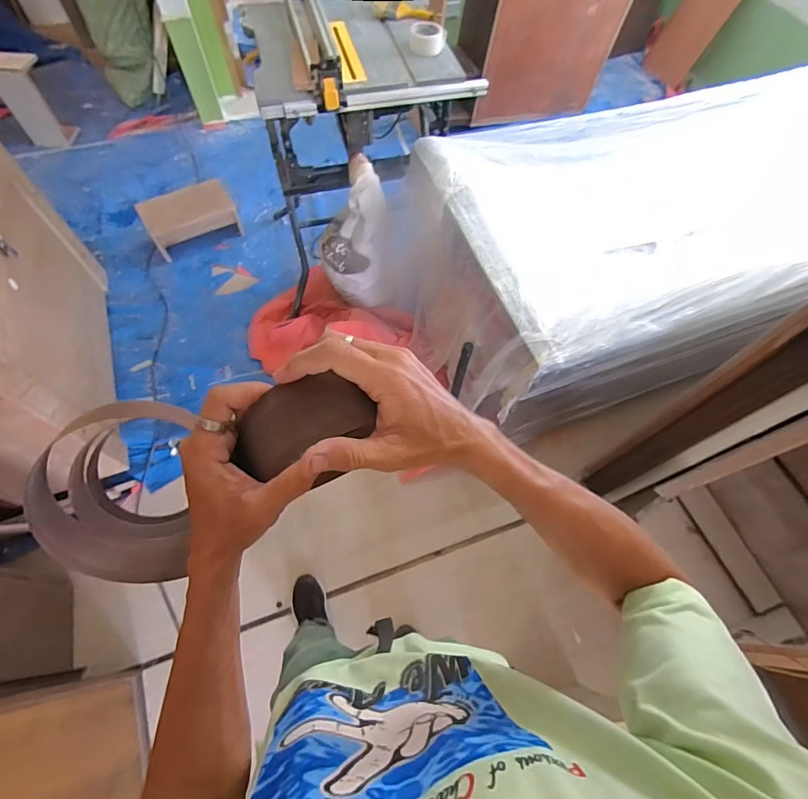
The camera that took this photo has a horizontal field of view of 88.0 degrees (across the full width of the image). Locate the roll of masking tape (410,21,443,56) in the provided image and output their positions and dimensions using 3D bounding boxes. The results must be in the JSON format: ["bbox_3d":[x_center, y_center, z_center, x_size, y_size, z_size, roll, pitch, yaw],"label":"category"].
[{"bbox_3d":[0.068,-1.084,1.250,0.092,0.050,0.092,1,63,-2],"label":"roll of masking tape"}]

